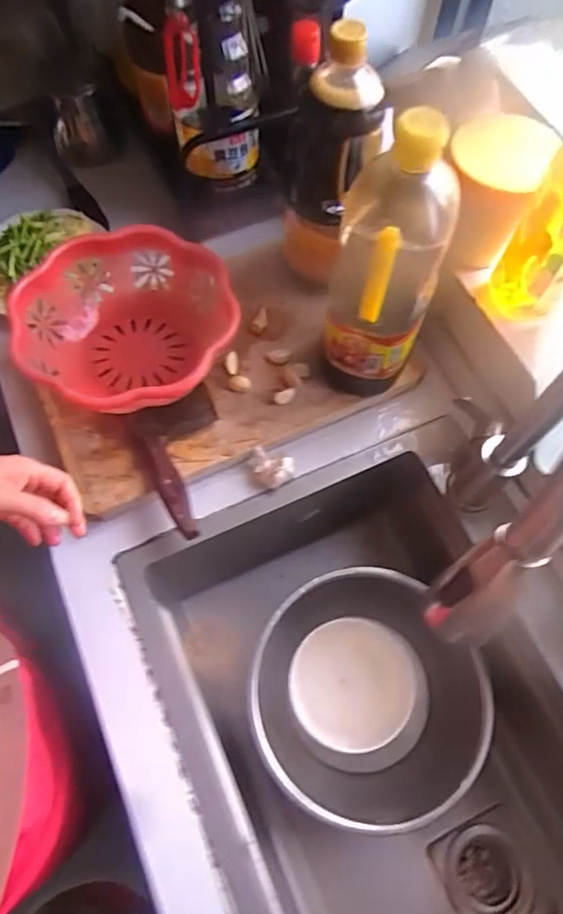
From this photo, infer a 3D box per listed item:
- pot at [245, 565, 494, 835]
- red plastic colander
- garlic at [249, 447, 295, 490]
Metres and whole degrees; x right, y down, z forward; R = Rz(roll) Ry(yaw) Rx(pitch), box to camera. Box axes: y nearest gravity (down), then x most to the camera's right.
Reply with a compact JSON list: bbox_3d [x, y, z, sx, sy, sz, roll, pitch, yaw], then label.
[{"bbox_3d":[0.101,0.301,0.708,0.279,0.135,0.288,0,67,-1],"label":"pot"},{"bbox_3d":[-0.182,-0.151,0.644,0.247,0.107,0.238,0,67,-1],"label":"red plastic colander"},{"bbox_3d":[-0.015,0.016,0.647,0.055,0.029,0.036,19,68,7],"label":"garlic"}]

